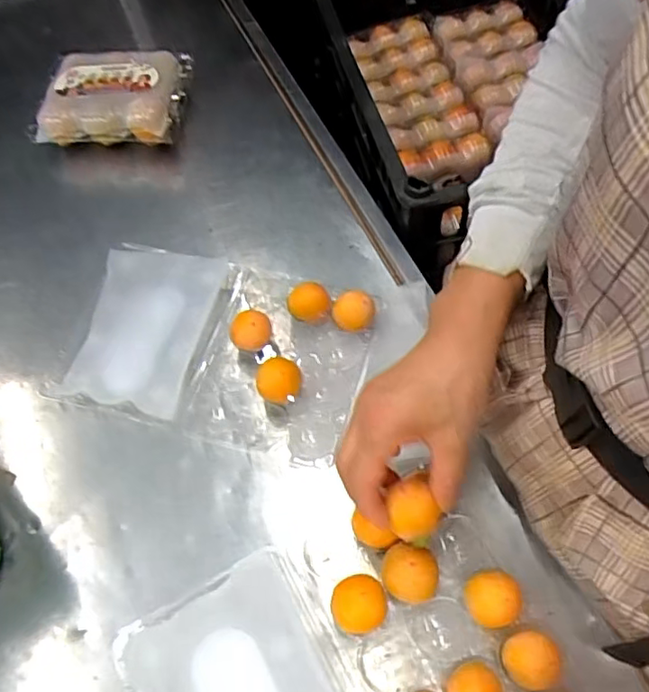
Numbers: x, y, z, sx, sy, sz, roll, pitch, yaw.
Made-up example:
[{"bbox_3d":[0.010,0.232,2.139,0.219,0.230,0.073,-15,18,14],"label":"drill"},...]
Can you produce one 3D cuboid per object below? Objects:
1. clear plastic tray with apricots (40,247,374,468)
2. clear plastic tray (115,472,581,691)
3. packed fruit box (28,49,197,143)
[{"bbox_3d":[-0.107,-0.006,0.579,0.290,0.044,0.183,13,63,12],"label":"clear plastic tray with apricots"},{"bbox_3d":[0.004,0.242,0.445,0.283,0.069,0.188,-24,63,-9],"label":"clear plastic tray"},{"bbox_3d":[-0.263,-0.305,0.735,0.177,0.072,0.129,0,61,5],"label":"packed fruit box"}]

